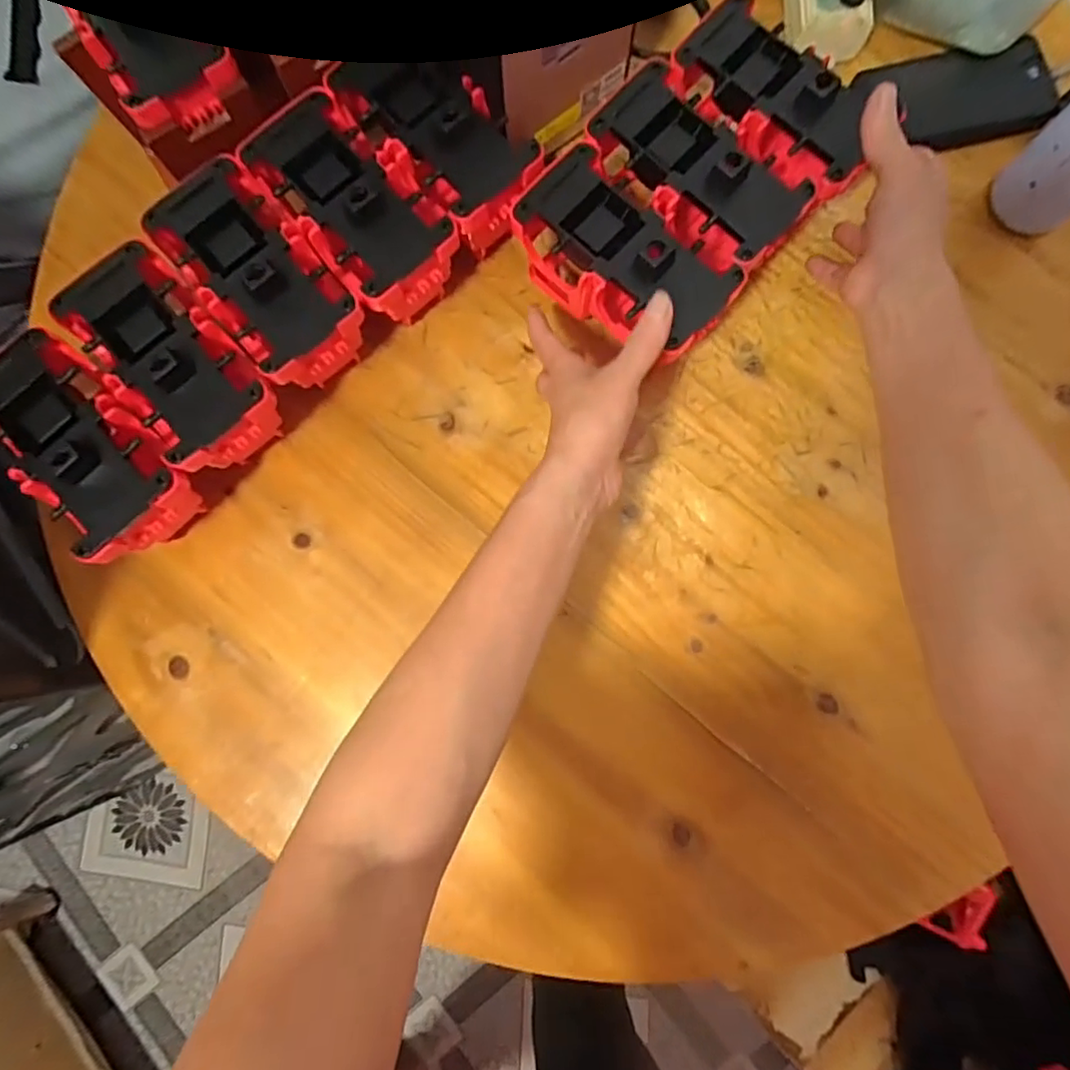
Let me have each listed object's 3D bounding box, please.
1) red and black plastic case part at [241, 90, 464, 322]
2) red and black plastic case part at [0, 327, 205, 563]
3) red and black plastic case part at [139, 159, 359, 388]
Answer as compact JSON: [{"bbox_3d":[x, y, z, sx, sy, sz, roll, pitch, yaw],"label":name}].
[{"bbox_3d":[-0.127,-0.233,0.430,0.076,0.057,0.152,-40,84,-6],"label":"red and black plastic case part"},{"bbox_3d":[-0.311,-0.061,0.434,0.163,0.103,0.077,44,84,6],"label":"red and black plastic case part"},{"bbox_3d":[-0.195,-0.178,0.449,0.088,0.097,0.162,-40,84,-6],"label":"red and black plastic case part"}]

